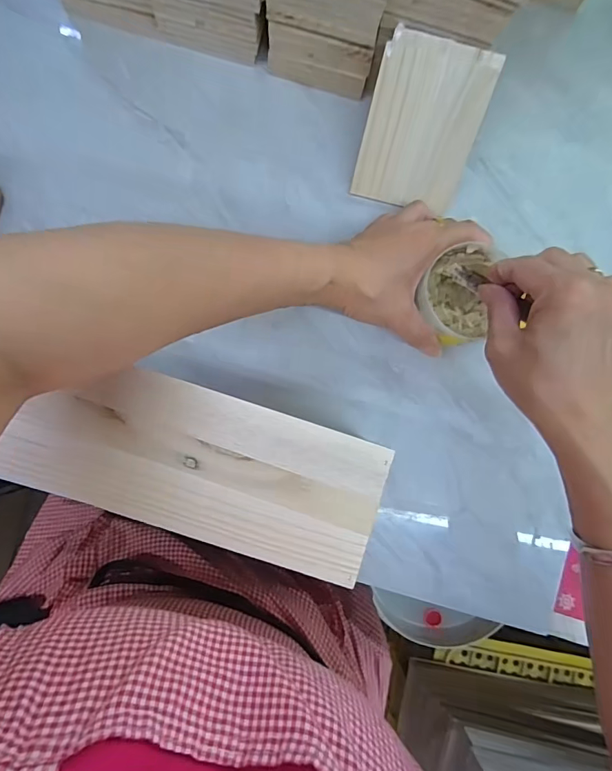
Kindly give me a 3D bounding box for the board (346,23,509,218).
[{"bbox_3d":[0.097,-0.213,0.365,0.091,0.011,0.118,13,124,-2],"label":"board"}]

